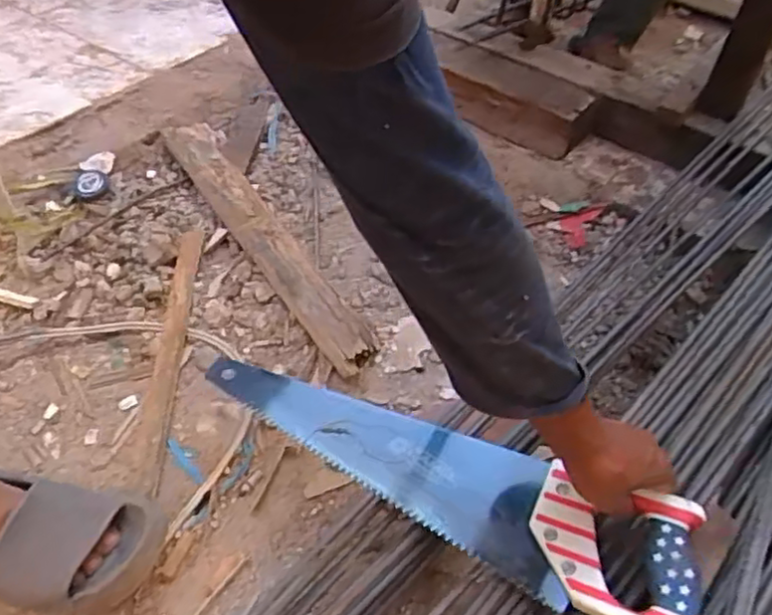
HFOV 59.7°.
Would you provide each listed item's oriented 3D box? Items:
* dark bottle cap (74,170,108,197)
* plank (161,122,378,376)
[{"bbox_3d":[-0.487,-0.205,1.111,0.053,0.017,0.057,3,46,-3],"label":"dark bottle cap"},{"bbox_3d":[-0.205,-0.132,1.059,0.086,0.026,0.640,-22,52,-24],"label":"plank"}]

